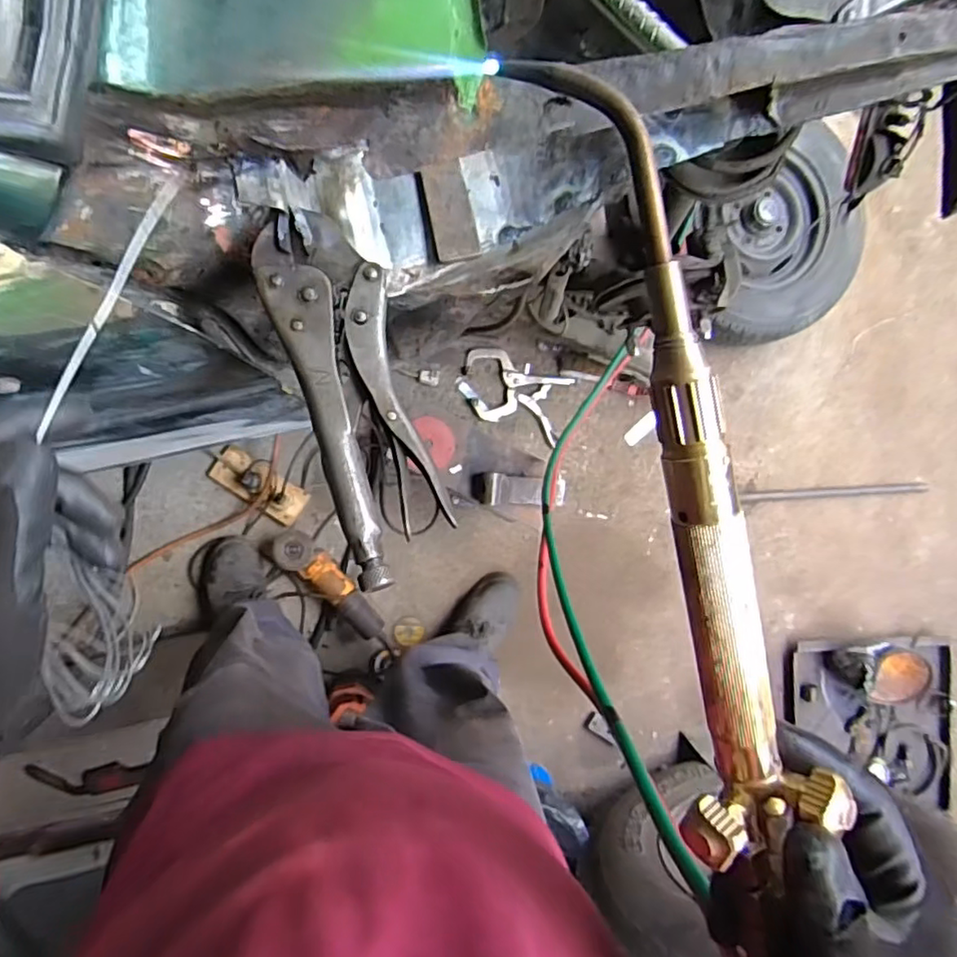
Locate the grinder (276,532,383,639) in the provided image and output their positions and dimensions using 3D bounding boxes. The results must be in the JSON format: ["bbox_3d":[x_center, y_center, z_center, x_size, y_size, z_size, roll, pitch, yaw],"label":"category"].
[{"bbox_3d":[-0.311,0.221,1.279,0.285,0.076,0.078,43,84,6],"label":"grinder"}]

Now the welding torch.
[{"bbox_3d":[0.078,0.002,0.234,0.054,0.033,0.315,-17,101,-9],"label":"welding torch"}]

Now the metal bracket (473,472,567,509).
[{"bbox_3d":[0.073,0.022,1.137,0.170,0.044,0.067,4,90,-10],"label":"metal bracket"}]

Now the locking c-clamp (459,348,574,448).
[{"bbox_3d":[0.082,-0.194,1.397,0.252,0.022,0.156,19,88,-10],"label":"locking c-clamp"}]

